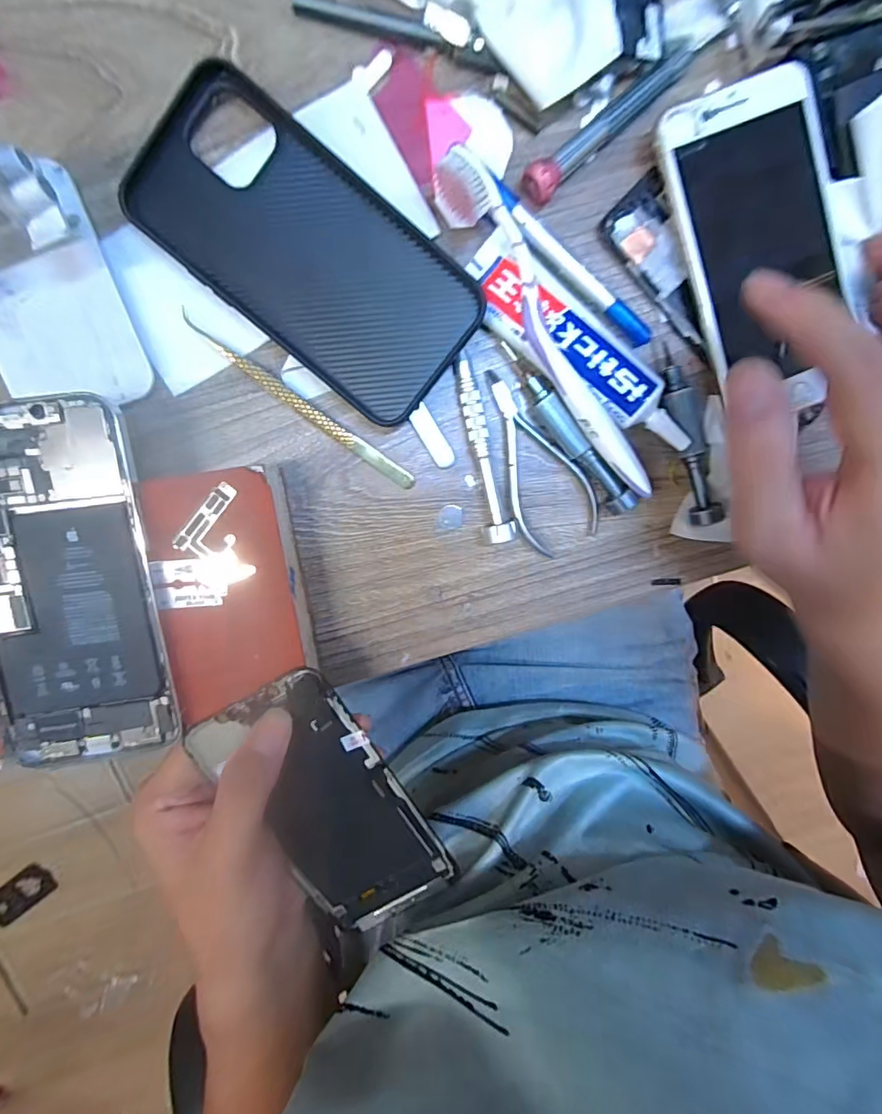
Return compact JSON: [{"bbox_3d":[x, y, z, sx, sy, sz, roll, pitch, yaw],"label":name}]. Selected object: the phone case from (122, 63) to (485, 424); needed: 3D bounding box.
[{"bbox_3d":[-0.061,-0.143,0.247,0.160,0.014,0.083,39,94,-9],"label":"phone case"}]

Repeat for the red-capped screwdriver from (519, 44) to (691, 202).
[{"bbox_3d":[0.079,-0.209,0.247,0.096,0.017,0.016,-44,100,3],"label":"red-capped screwdriver"}]

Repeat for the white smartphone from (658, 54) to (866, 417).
[{"bbox_3d":[0.162,-0.151,0.255,0.075,0.009,0.149,-21,100,-1],"label":"white smartphone"}]

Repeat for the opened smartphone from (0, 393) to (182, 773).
[{"bbox_3d":[-0.165,0.014,0.225,0.075,0.005,0.158,-6,99,-4],"label":"opened smartphone"}]

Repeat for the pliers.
[{"bbox_3d":[0.046,-0.048,0.274,0.044,0.008,0.100,-35,100,1],"label":"pliers"}]

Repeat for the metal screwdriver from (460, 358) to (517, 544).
[{"bbox_3d":[0.020,-0.053,0.268,0.015,0.017,0.092,-15,100,-2],"label":"metal screwdriver"}]

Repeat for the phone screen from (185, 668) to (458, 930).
[{"bbox_3d":[-0.055,0.131,0.265,0.074,0.007,0.153,-25,108,-1],"label":"phone screen"}]

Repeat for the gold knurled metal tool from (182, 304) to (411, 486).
[{"bbox_3d":[-0.069,-0.076,0.261,0.133,0.008,0.008,36,94,-9],"label":"gold knurled metal tool"}]

